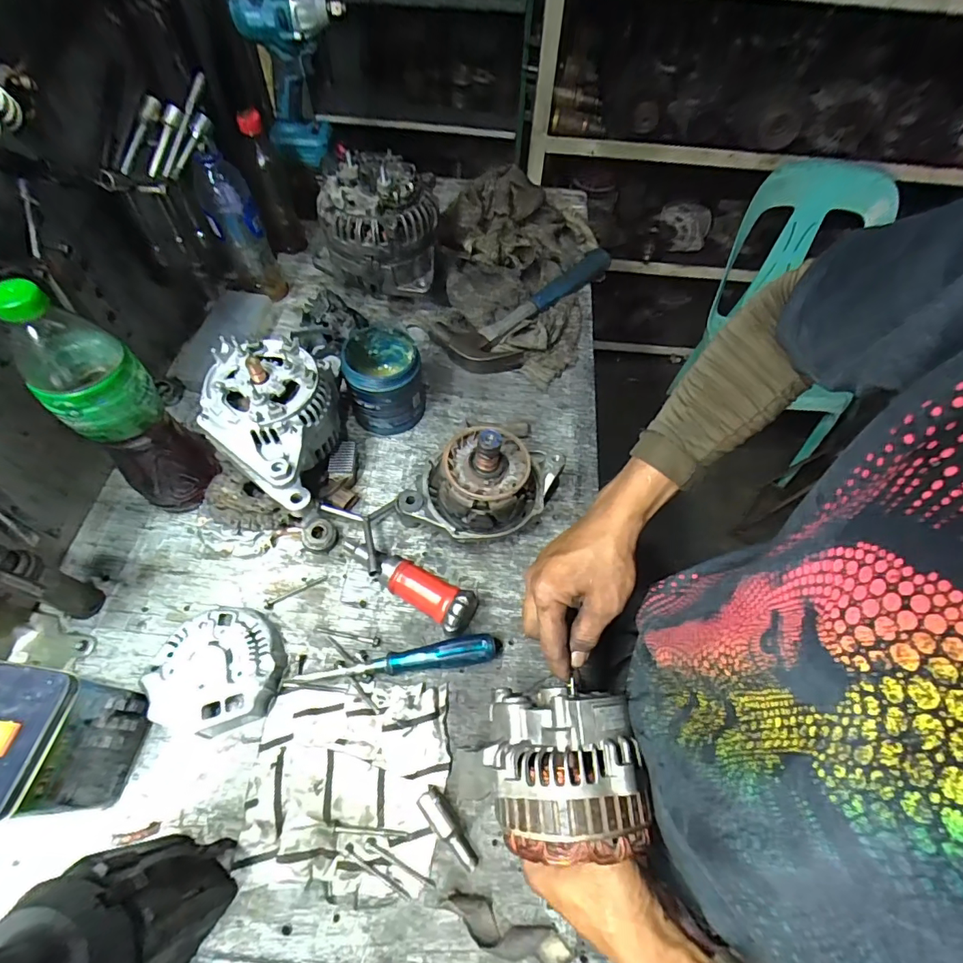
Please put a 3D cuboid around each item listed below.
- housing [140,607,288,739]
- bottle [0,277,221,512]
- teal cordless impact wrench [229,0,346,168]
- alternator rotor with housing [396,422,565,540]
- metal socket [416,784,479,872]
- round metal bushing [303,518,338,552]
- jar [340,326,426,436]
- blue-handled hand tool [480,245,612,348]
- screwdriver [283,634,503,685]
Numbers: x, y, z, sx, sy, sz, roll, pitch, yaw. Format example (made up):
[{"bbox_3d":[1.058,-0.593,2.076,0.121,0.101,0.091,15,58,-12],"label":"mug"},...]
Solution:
[{"bbox_3d":[-0.245,0.174,0.459,0.113,0.038,0.112,12,60,4],"label":"housing"},{"bbox_3d":[-0.328,-0.060,0.457,0.062,0.273,0.073,-6,60,-7],"label":"bottle"},{"bbox_3d":[-0.257,-0.575,0.690,0.138,0.200,0.064,-2,59,-4],"label":"teal cordless impact wrench"},{"bbox_3d":[0.003,-0.002,0.513,0.139,0.144,0.127,20,61,8],"label":"alternator rotor with housing"},{"bbox_3d":[-0.027,0.290,0.409,0.018,0.018,0.067,-38,68,-22],"label":"metal socket"},{"bbox_3d":[-0.178,0.060,0.538,0.035,0.024,0.032,1,60,-2],"label":"round metal bushing"},{"bbox_3d":[-0.120,-0.122,0.604,0.086,0.101,0.093,1,60,-2],"label":"jar"},{"bbox_3d":[0.105,-0.285,0.754,0.046,0.022,0.314,38,65,18],"label":"blue-handled hand tool"},{"bbox_3d":[-0.082,0.171,0.475,0.203,0.024,0.029,-3,60,-5],"label":"screwdriver"}]

